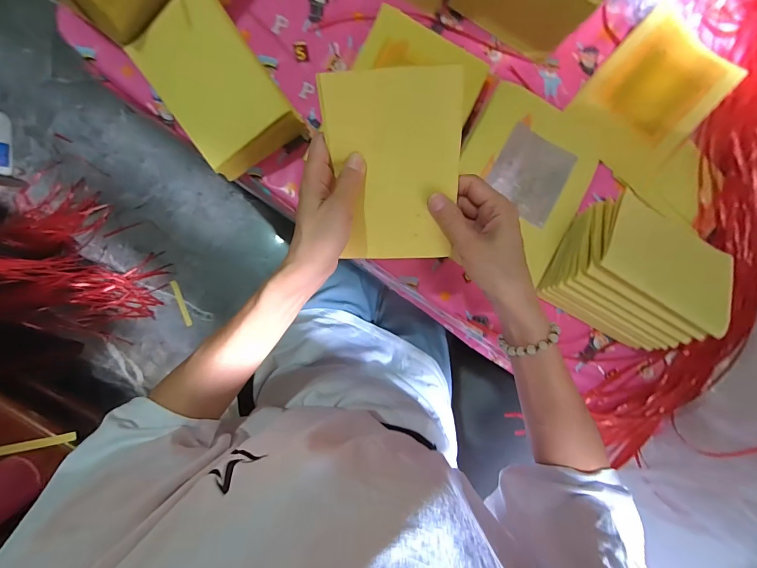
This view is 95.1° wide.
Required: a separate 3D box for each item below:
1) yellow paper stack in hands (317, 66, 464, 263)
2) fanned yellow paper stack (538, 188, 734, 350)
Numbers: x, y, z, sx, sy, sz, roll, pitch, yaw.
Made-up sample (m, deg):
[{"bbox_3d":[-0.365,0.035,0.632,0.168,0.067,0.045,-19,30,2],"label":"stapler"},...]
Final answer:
[{"bbox_3d":[0.015,-0.098,0.309,0.111,0.008,0.158,-1,118,6],"label":"yellow paper stack in hands"},{"bbox_3d":[0.318,-0.011,0.430,0.176,0.109,0.141,25,86,8],"label":"fanned yellow paper stack"}]

